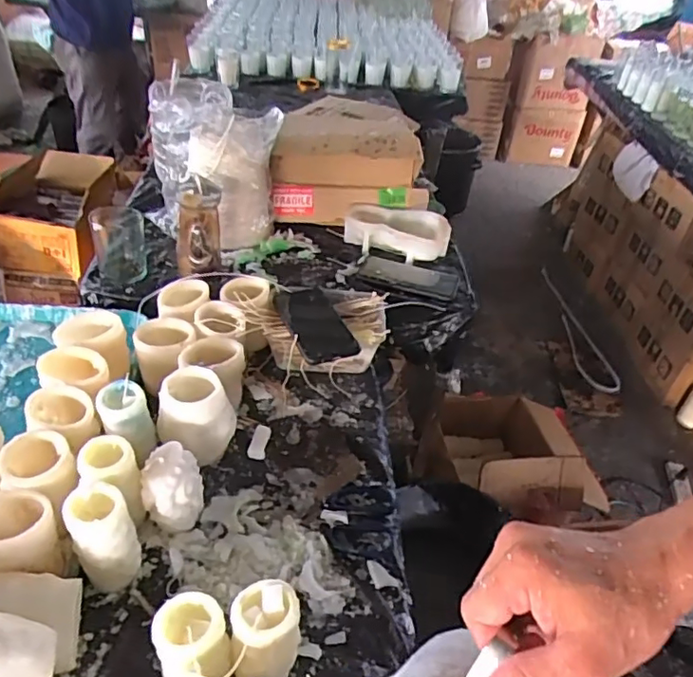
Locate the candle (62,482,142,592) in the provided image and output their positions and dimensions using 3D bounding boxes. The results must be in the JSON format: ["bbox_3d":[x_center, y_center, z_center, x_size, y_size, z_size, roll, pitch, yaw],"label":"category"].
[{"bbox_3d":[-0.226,0.188,0.541,0.051,0.101,0.053,4,39,-4],"label":"candle"}]

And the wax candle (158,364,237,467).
[{"bbox_3d":[-0.169,0.093,0.656,0.075,0.098,0.064,16,39,11],"label":"wax candle"}]

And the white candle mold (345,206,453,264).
[{"bbox_3d":[0.086,-0.182,1.002,0.178,0.050,0.105,8,38,0],"label":"white candle mold"}]

